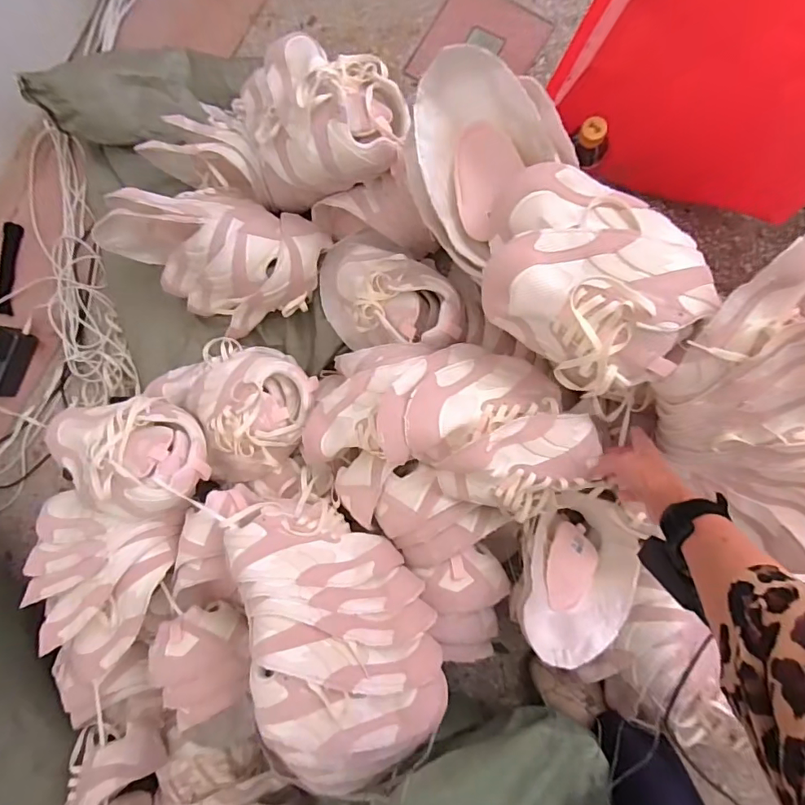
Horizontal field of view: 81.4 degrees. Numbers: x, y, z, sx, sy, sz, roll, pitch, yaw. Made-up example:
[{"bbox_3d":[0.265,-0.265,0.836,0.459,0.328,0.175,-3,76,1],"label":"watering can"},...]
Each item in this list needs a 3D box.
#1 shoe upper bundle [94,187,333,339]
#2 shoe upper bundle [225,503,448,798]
[{"bbox_3d":[-0.294,-0.239,0.738,0.295,0.134,0.218,29,96,8],"label":"shoe upper bundle"},{"bbox_3d":[-0.074,0.296,0.575,0.213,0.128,0.373,-18,88,9],"label":"shoe upper bundle"}]

